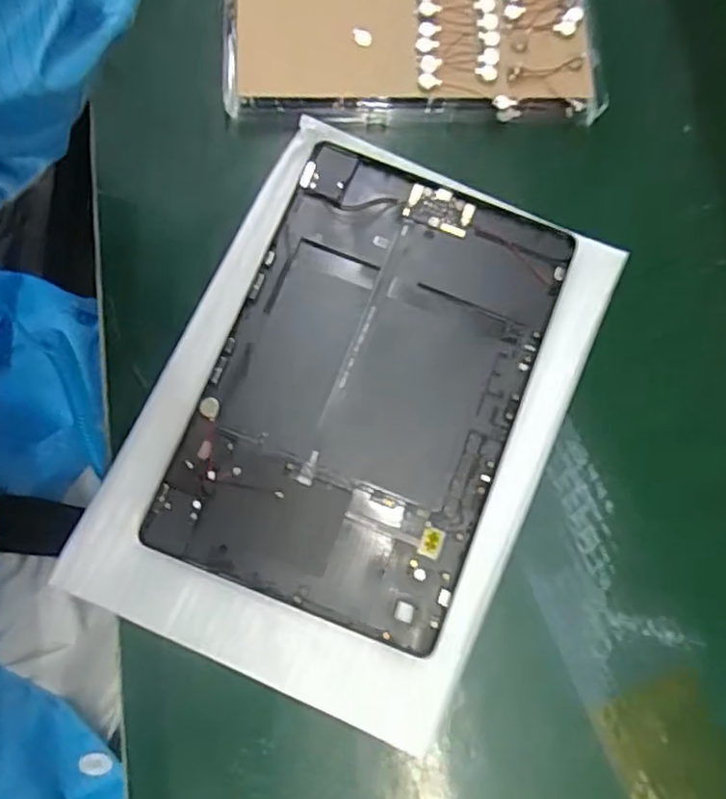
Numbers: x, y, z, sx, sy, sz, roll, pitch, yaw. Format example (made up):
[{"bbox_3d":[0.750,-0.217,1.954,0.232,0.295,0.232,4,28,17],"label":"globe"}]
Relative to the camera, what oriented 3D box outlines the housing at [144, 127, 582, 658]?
[{"bbox_3d":[0.002,-0.008,0.340,0.156,0.005,0.240,21,80,3],"label":"housing"}]

